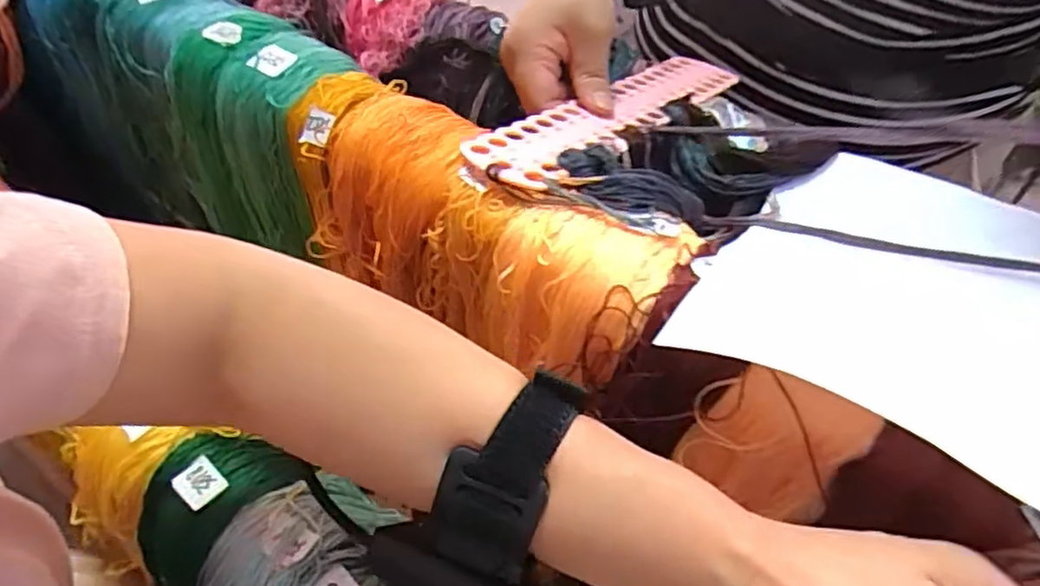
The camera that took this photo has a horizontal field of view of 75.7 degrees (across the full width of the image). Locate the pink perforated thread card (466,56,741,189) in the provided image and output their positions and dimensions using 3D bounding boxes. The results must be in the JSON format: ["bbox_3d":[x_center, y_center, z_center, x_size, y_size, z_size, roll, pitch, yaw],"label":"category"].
[{"bbox_3d":[0.070,-0.125,0.455,0.060,0.011,0.290,33,44,24],"label":"pink perforated thread card"}]

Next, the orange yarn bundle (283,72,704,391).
[{"bbox_3d":[-0.035,-0.038,0.380,0.250,0.085,0.087,31,59,23],"label":"orange yarn bundle"}]

